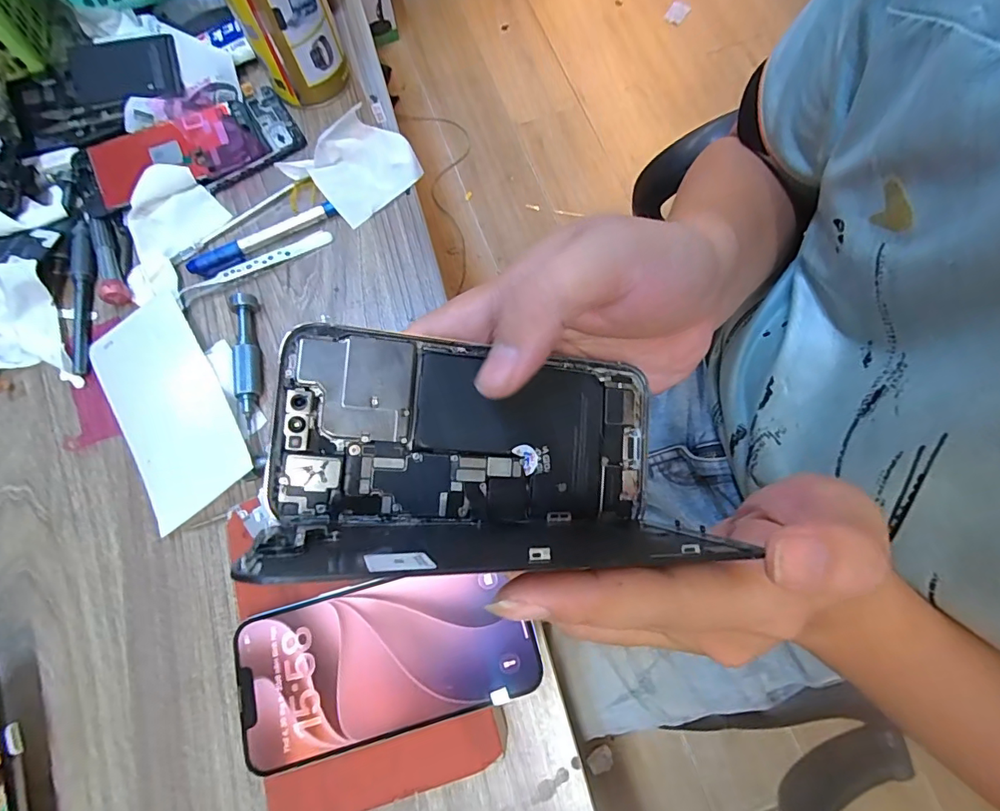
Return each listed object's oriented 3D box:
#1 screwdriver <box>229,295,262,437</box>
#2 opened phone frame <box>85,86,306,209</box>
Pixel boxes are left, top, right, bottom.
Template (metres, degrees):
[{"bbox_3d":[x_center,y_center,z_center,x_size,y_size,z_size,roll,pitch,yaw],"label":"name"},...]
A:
[{"bbox_3d":[-0.170,-0.031,0.324,0.017,0.012,0.092,-10,74,-1],"label":"screwdriver"},{"bbox_3d":[-0.235,-0.200,0.372,0.151,0.012,0.072,-24,75,-5],"label":"opened phone frame"}]

